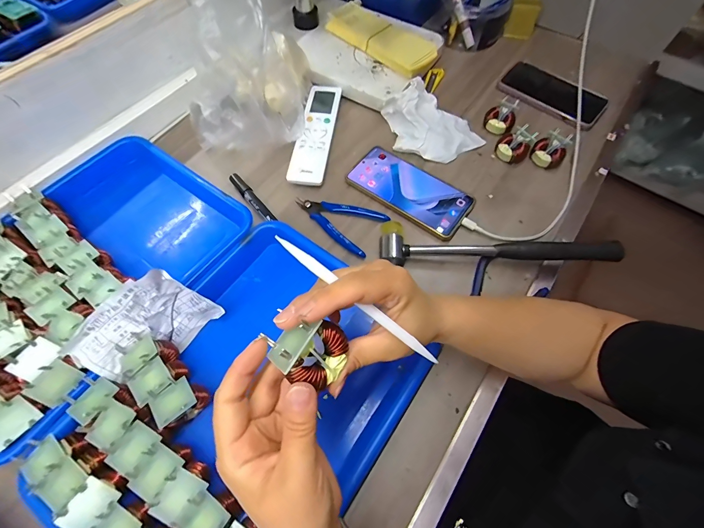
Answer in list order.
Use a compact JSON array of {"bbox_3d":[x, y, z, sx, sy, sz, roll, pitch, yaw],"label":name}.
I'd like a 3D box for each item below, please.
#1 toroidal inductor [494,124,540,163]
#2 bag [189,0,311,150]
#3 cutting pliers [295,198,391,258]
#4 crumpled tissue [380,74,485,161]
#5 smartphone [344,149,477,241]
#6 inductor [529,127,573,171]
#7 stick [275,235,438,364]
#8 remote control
[{"bbox_3d":[0.233,-0.172,0.456,0.045,0.039,0.047,36,69,15],"label":"toroidal inductor"},{"bbox_3d":[-0.132,-0.258,0.415,0.138,0.150,0.184,-1,64,-1],"label":"bag"},{"bbox_3d":[-0.020,-0.059,0.411,0.116,0.014,0.063,26,67,12],"label":"cutting pliers"},{"bbox_3d":[0.113,-0.207,0.464,0.110,0.040,0.129,-33,69,-15],"label":"crumpled tissue"},{"bbox_3d":[0.077,-0.101,0.427,0.162,0.009,0.080,31,68,13],"label":"smartphone"},{"bbox_3d":[0.281,-0.160,0.452,0.043,0.038,0.042,39,70,16],"label":"inductor"},{"bbox_3d":[0.007,0.026,0.207,0.137,0.004,0.007,39,65,-14],"label":"stick"},{"bbox_3d":[-0.052,-0.196,0.468,0.049,0.014,0.195,7,64,3],"label":"remote control"}]

